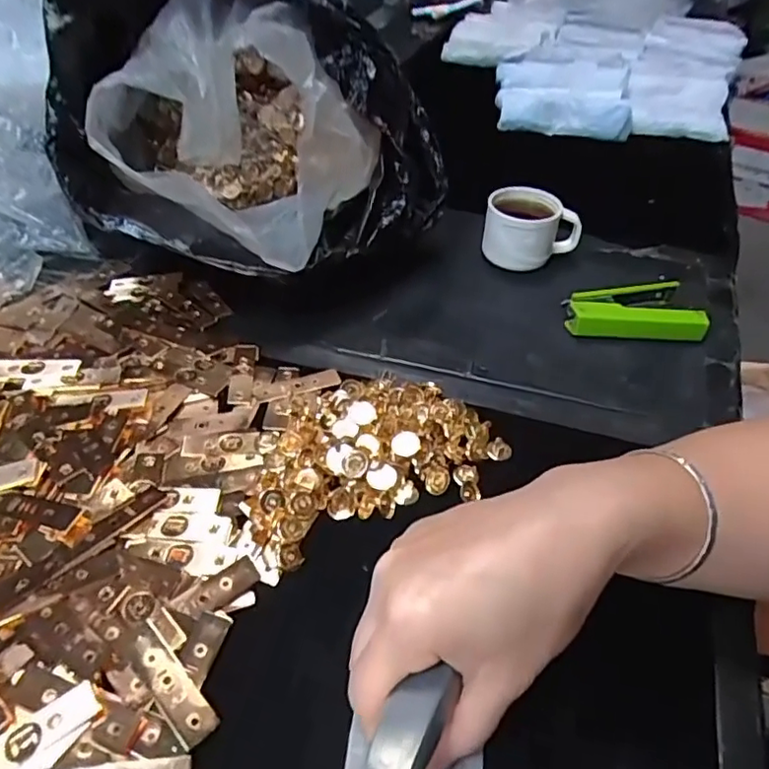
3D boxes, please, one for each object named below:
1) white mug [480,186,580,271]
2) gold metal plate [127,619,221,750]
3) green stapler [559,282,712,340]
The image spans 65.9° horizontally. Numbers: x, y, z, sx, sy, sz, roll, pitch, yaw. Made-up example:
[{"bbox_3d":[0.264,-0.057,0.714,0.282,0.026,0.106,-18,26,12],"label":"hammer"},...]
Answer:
[{"bbox_3d":[0.129,-0.135,0.525,0.078,0.052,0.056,16,45,14],"label":"white mug"},{"bbox_3d":[-0.096,0.131,0.263,0.016,0.004,0.057,-33,54,-32],"label":"gold metal plate"},{"bbox_3d":[0.196,-0.060,0.472,0.100,0.022,0.050,2,43,-1],"label":"green stapler"}]

